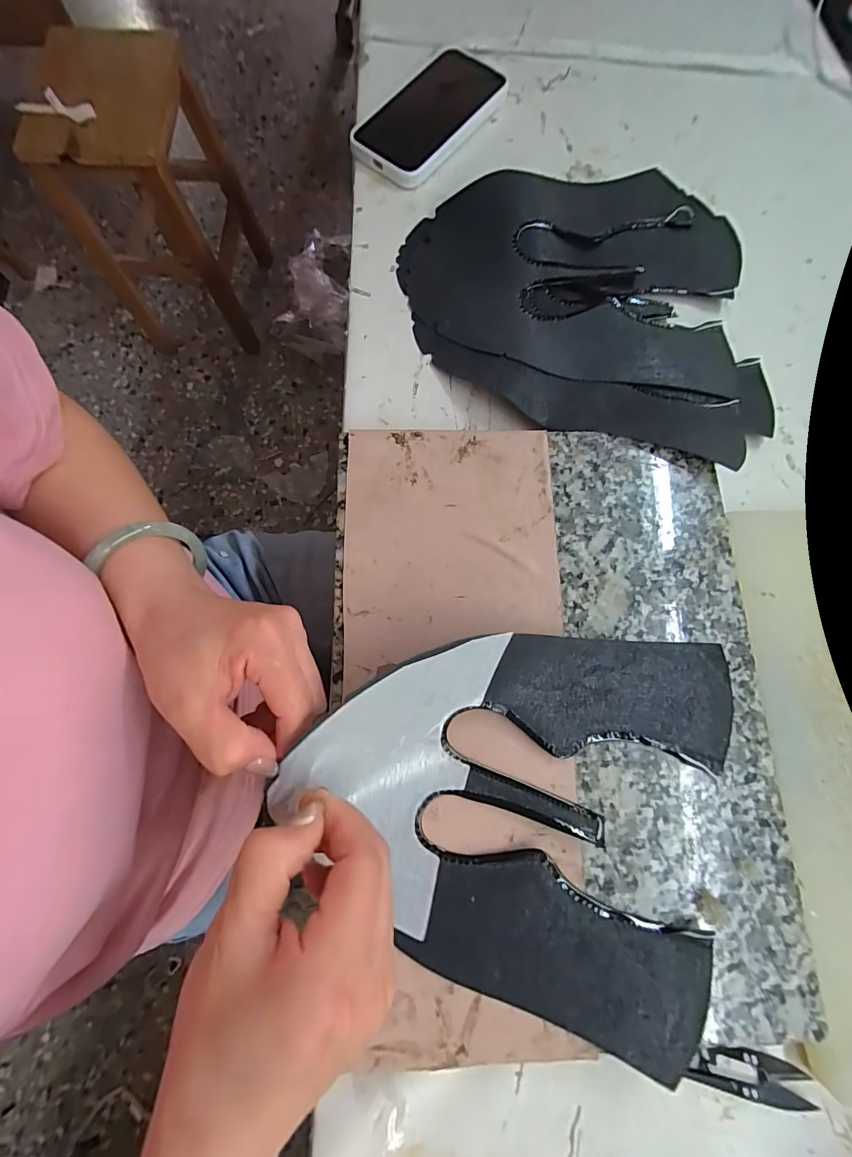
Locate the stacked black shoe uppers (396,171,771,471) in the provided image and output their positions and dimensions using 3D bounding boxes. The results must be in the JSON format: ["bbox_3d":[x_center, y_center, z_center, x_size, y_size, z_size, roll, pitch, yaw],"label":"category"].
[{"bbox_3d":[0.144,-0.250,0.364,0.315,0.027,0.284,20,77,4],"label":"stacked black shoe uppers"}]

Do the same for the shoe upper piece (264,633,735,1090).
[{"bbox_3d":[0.054,0.121,0.230,0.244,0.064,0.220,16,77,3],"label":"shoe upper piece"}]

